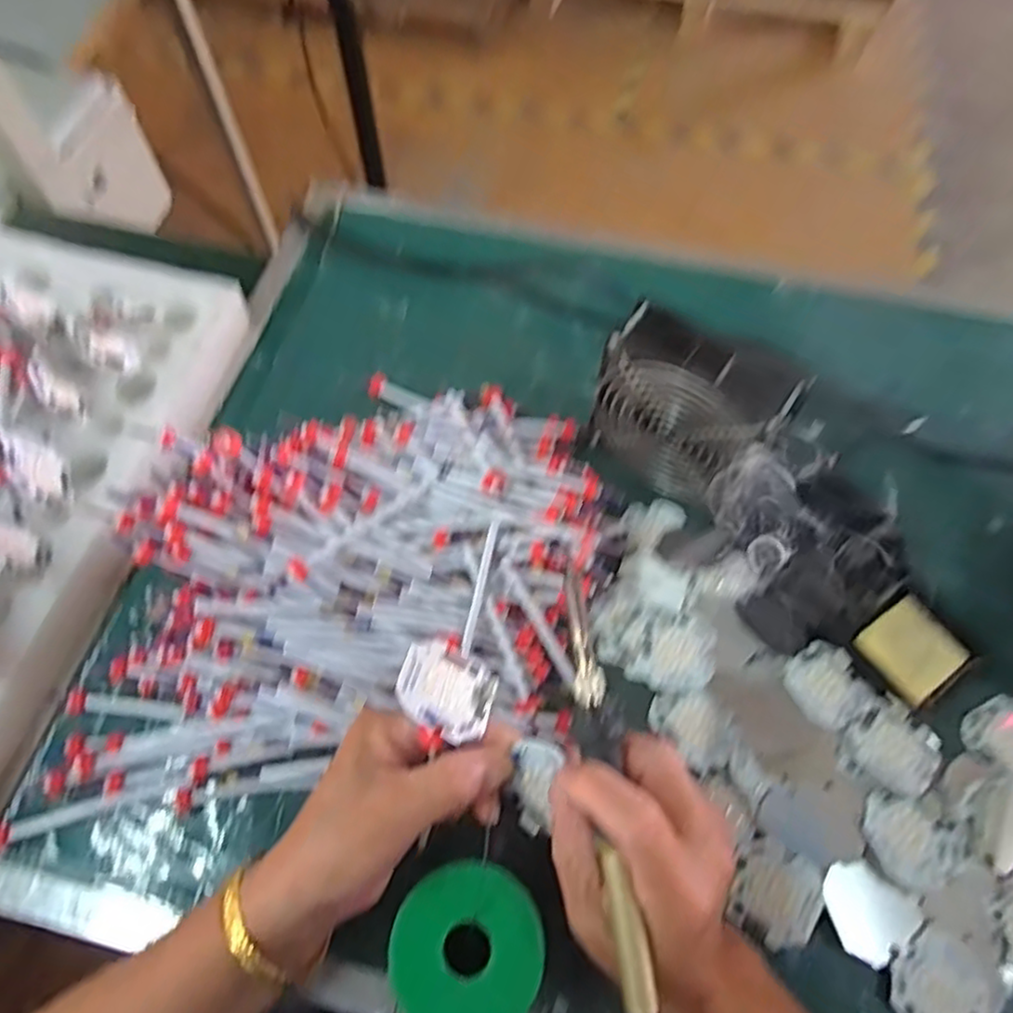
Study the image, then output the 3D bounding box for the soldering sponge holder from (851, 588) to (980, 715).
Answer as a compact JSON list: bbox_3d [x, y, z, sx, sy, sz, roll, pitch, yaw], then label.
[{"bbox_3d":[0.256,0.090,0.432,0.056,0.013,0.059,-35,69,-17],"label":"soldering sponge holder"}]

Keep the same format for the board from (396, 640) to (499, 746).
[{"bbox_3d":[-0.027,0.085,0.322,0.046,0.006,0.045,30,33,-12],"label":"board"}]

